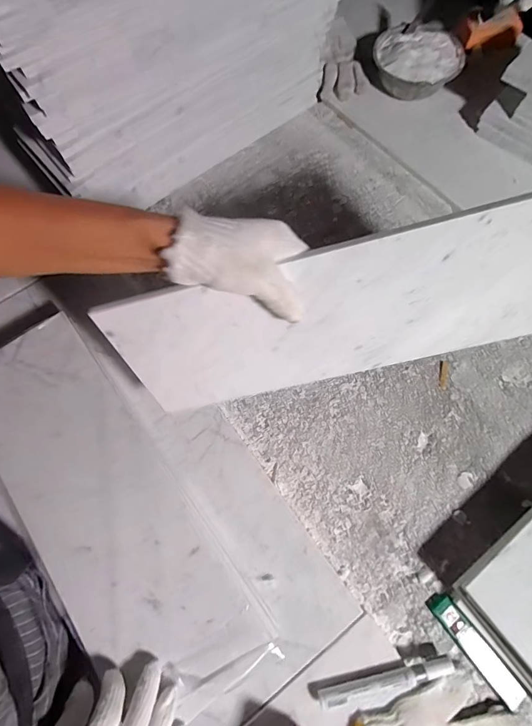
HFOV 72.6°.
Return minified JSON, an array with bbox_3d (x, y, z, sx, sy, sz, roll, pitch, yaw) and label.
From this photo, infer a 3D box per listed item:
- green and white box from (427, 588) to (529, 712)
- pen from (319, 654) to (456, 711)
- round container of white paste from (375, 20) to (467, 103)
[{"bbox_3d":[0.231,0.313,0.395,0.028,0.020,0.122,-36,75,-11],"label":"green and white box"},{"bbox_3d":[0.128,0.338,0.381,0.144,0.017,0.020,-12,72,-4],"label":"pen"},{"bbox_3d":[0.260,-0.523,0.635,0.144,0.055,0.139,-1,70,3],"label":"round container of white paste"}]

